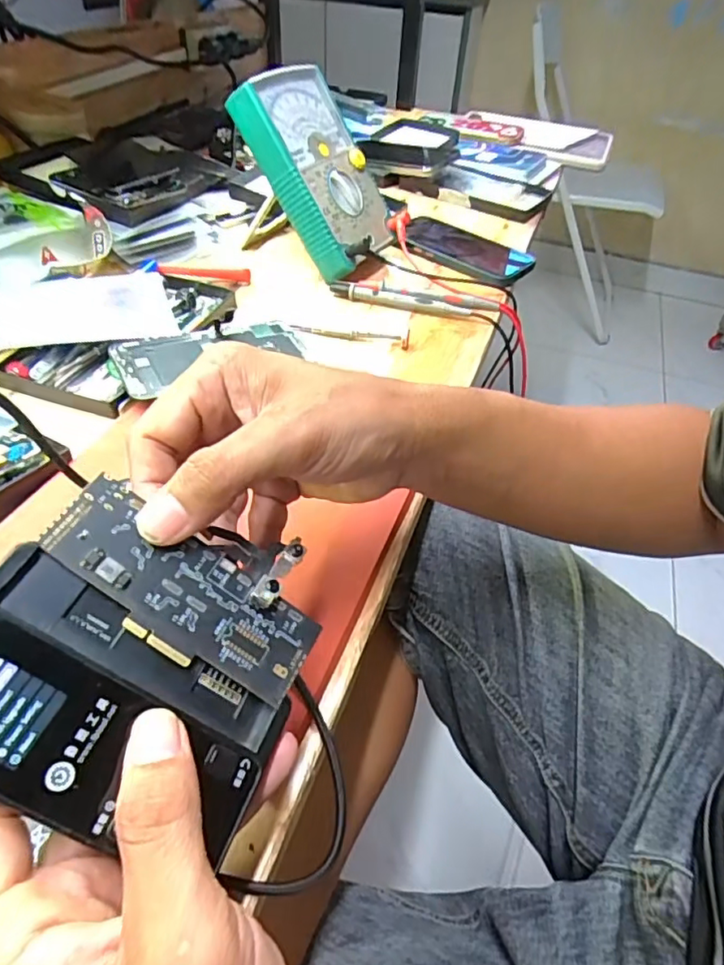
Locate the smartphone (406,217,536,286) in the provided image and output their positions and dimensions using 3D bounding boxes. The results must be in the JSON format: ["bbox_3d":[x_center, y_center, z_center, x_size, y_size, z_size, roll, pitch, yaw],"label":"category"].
[{"bbox_3d":[0.107,-0.240,0.586,0.070,0.011,0.140,-31,55,-31],"label":"smartphone"}]

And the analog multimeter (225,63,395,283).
[{"bbox_3d":[-0.034,-0.280,0.514,0.043,0.164,0.113,-10,29,50],"label":"analog multimeter"}]

